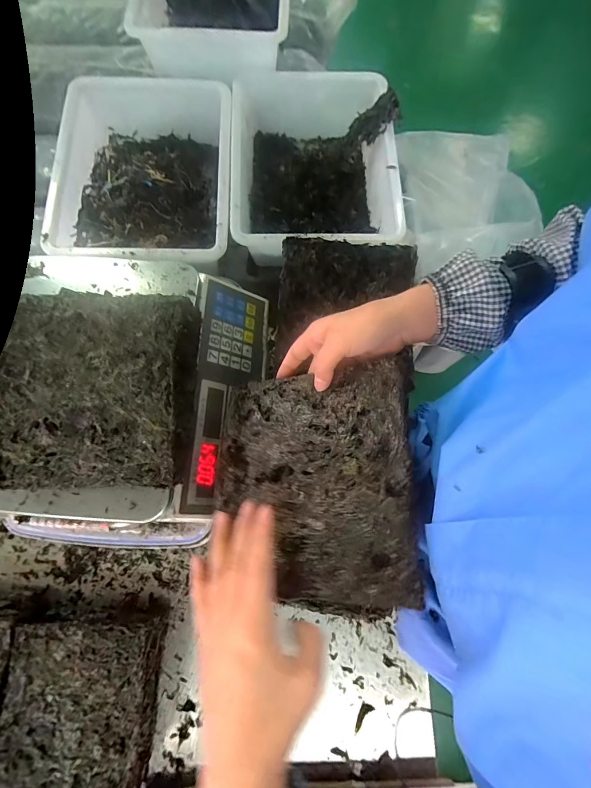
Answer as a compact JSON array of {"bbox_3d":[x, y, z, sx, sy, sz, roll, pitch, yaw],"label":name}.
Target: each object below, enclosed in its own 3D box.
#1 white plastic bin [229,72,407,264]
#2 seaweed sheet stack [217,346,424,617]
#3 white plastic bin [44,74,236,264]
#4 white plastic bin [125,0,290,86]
[{"bbox_3d":[0.028,-0.403,0.662,0.278,0.109,0.365,-2,72,-3],"label":"white plastic bin"},{"bbox_3d":[0.013,0.071,0.321,0.173,0.015,0.200,-5,69,22],"label":"seaweed sheet stack"},{"bbox_3d":[-0.253,-0.372,0.631,0.287,0.097,0.352,-2,73,-3],"label":"white plastic bin"},{"bbox_3d":[-0.153,-0.766,0.722,0.282,0.107,0.359,3,72,-1],"label":"white plastic bin"}]

